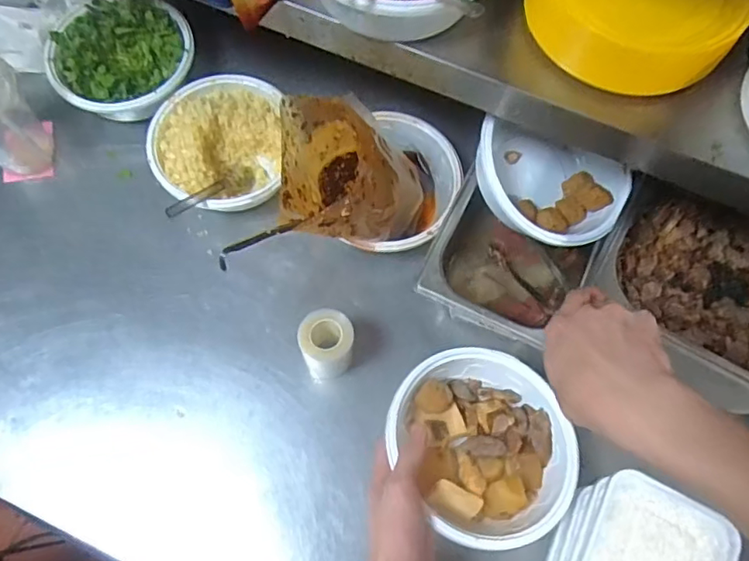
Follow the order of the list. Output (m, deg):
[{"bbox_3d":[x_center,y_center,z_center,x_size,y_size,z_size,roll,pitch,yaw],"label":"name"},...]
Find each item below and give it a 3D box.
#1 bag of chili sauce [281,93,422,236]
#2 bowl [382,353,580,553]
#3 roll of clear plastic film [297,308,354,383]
[{"bbox_3d":[-0.018,-0.105,0.582,0.143,0.142,0.142,-2,69,-2],"label":"bag of chili sauce"},{"bbox_3d":[0.096,0.149,0.524,0.164,0.064,0.163,0,69,-1],"label":"bowl"},{"bbox_3d":[-0.048,0.067,0.589,0.053,0.092,0.050,0,69,-1],"label":"roll of clear plastic film"}]

